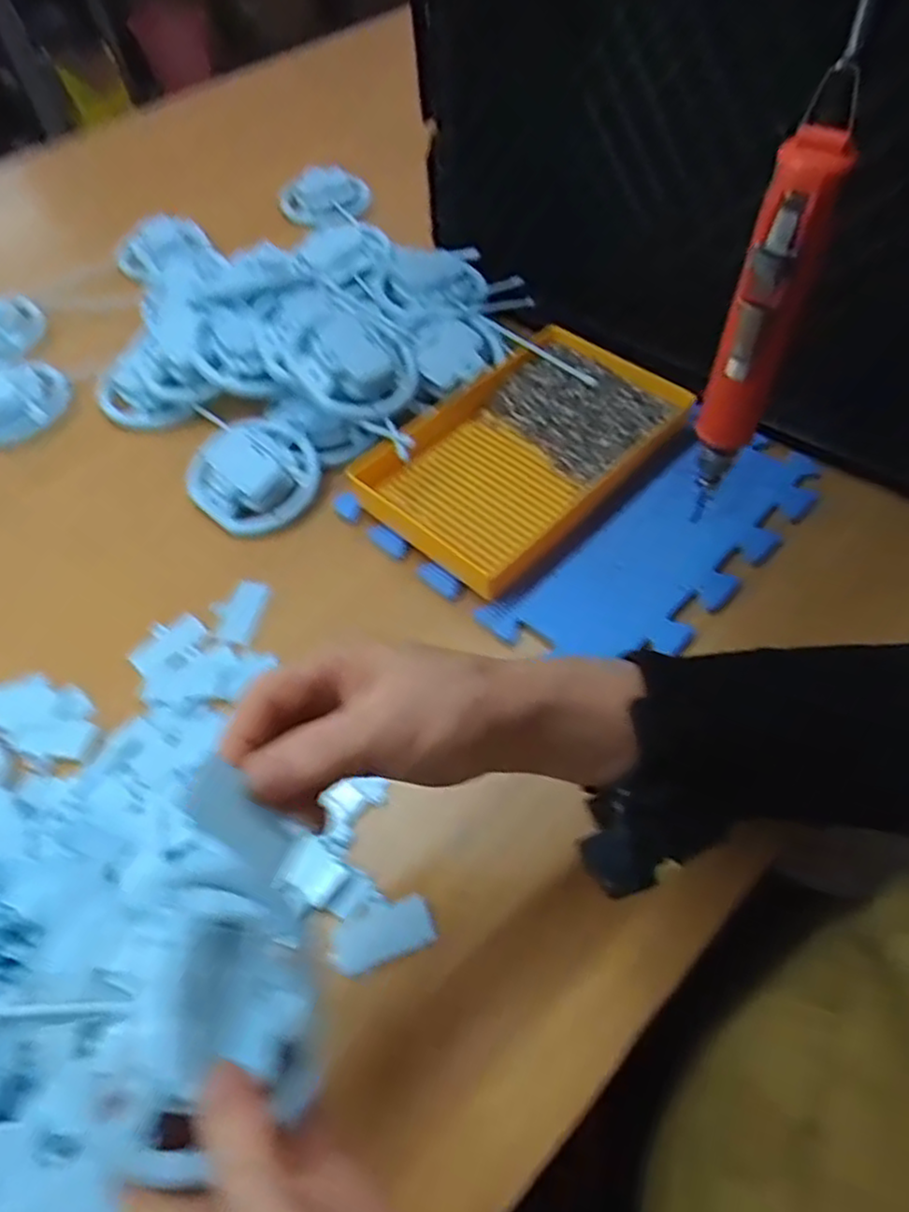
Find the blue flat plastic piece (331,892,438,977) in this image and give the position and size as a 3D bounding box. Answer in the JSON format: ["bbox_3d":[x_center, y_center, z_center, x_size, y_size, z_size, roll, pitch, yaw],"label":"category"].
[{"bbox_3d":[-0.039,0.176,0.389,0.053,0.004,0.028,-20,56,-11],"label":"blue flat plastic piece"}]

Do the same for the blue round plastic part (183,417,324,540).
[{"bbox_3d":[-0.160,-0.111,0.581,0.089,0.030,0.099,35,63,24],"label":"blue round plastic part"}]

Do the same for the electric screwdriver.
[{"bbox_3d":[0.156,-0.129,0.385,0.033,0.208,0.031,16,57,14],"label":"electric screwdriver"}]

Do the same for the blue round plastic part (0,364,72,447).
[{"bbox_3d":[-0.407,-0.185,0.658,0.096,0.032,0.075,-18,56,-9],"label":"blue round plastic part"}]

